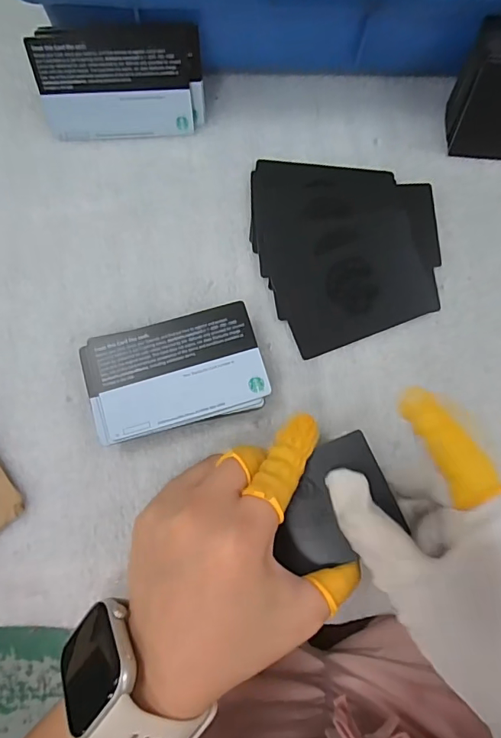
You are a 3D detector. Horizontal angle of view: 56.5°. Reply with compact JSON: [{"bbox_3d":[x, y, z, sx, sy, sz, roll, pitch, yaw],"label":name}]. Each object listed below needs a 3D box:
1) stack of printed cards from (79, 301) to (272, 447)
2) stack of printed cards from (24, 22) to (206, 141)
[{"bbox_3d":[-0.039,0.003,0.251,0.089,0.020,0.056,-14,81,-4],"label":"stack of printed cards"},{"bbox_3d":[-0.073,-0.162,0.265,0.091,0.056,0.006,-5,50,-3],"label":"stack of printed cards"}]

